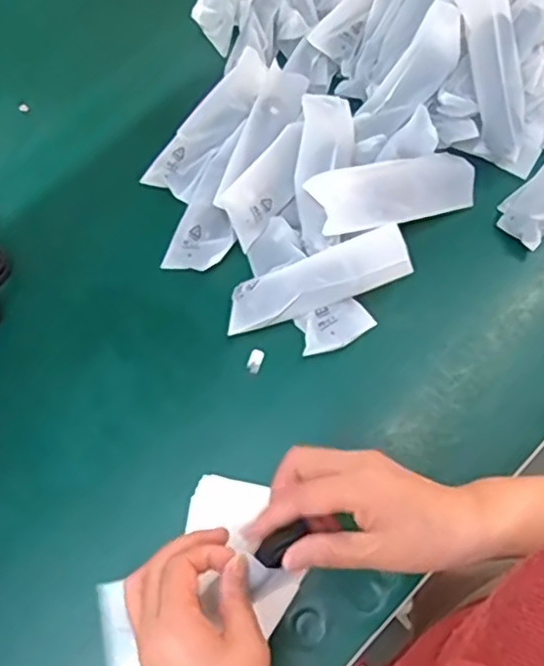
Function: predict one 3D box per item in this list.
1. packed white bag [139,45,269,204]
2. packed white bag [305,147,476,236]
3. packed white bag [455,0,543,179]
[{"bbox_3d":[-0.054,-0.192,0.609,0.043,0.018,0.150,34,85,13],"label":"packed white bag"},{"bbox_3d":[0.107,-0.122,0.568,0.153,0.022,0.055,-15,68,-22],"label":"packed white bag"},{"bbox_3d":[0.199,-0.223,0.580,0.043,0.024,0.168,-21,107,-8],"label":"packed white bag"}]

